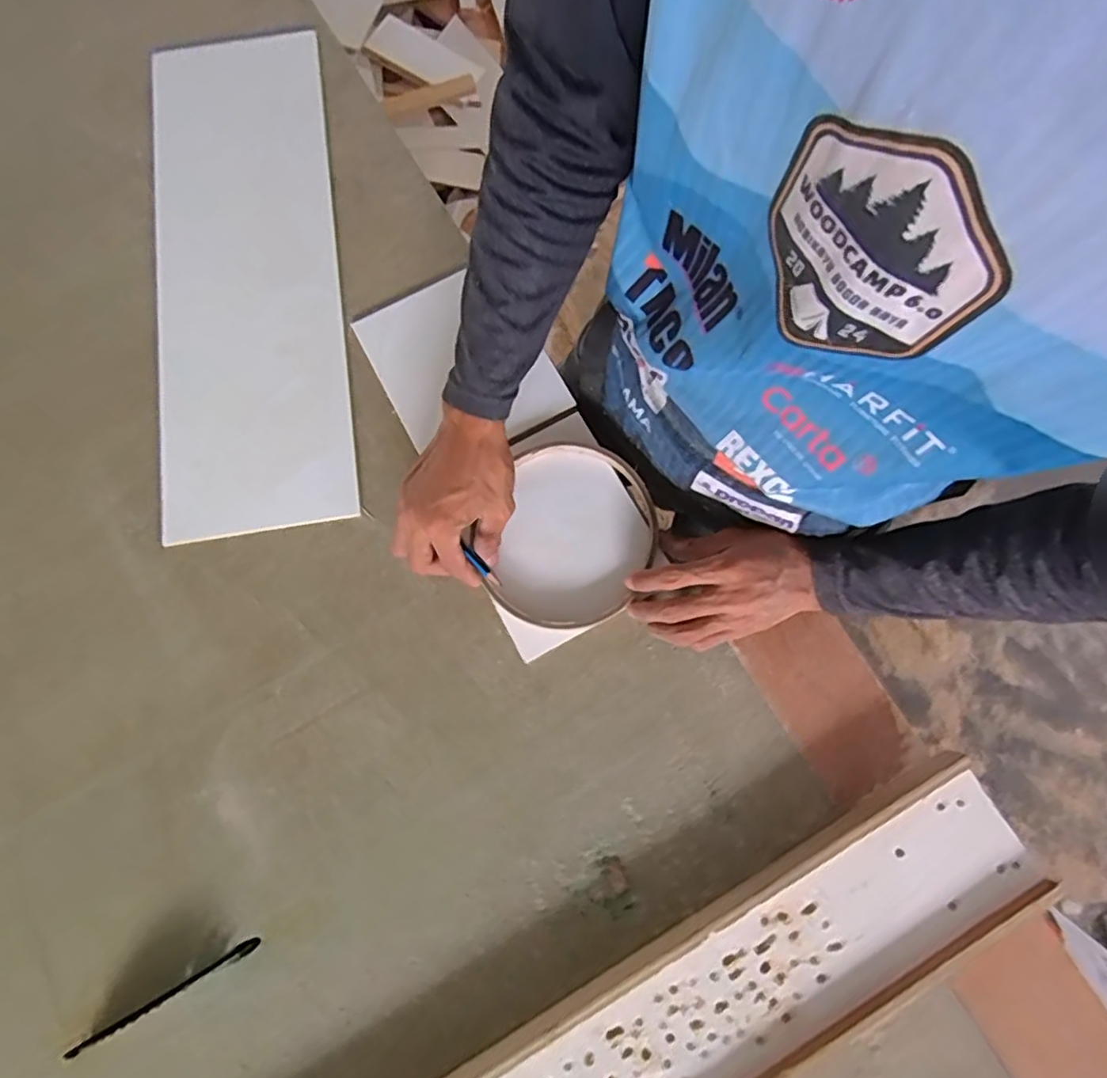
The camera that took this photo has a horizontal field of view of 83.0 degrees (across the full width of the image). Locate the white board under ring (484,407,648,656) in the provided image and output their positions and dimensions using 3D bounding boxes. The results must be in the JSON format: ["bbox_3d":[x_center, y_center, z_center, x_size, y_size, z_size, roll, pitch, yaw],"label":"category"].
[{"bbox_3d":[0.000,-0.006,0.551,0.146,0.011,0.173,-29,79,-4],"label":"white board under ring"}]

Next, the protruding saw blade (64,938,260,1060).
[{"bbox_3d":[-0.298,0.349,0.471,0.155,0.016,0.008,-29,77,-6],"label":"protruding saw blade"}]

